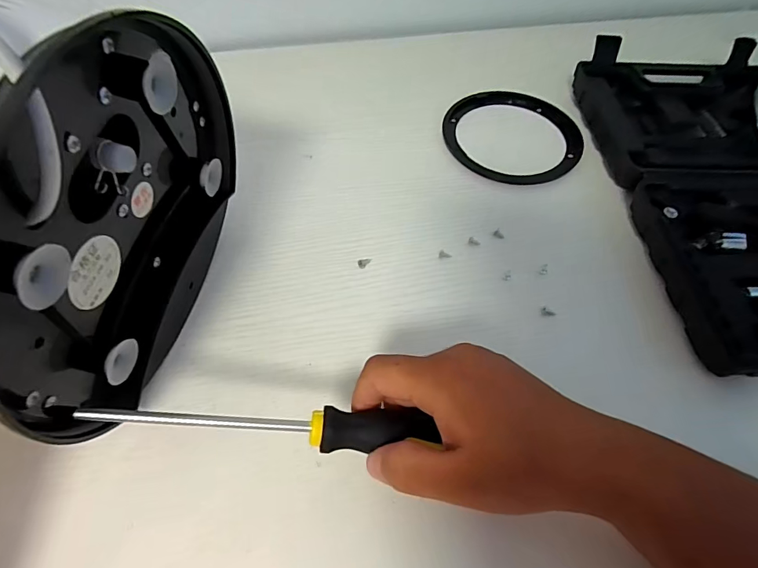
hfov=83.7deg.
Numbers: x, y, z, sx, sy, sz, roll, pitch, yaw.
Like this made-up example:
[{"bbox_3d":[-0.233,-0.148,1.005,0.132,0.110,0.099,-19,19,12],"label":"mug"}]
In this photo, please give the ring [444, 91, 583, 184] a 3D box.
[{"bbox_3d":[0.131,-0.146,0.412,0.134,0.011,0.129,2,57,-3],"label":"ring"}]

